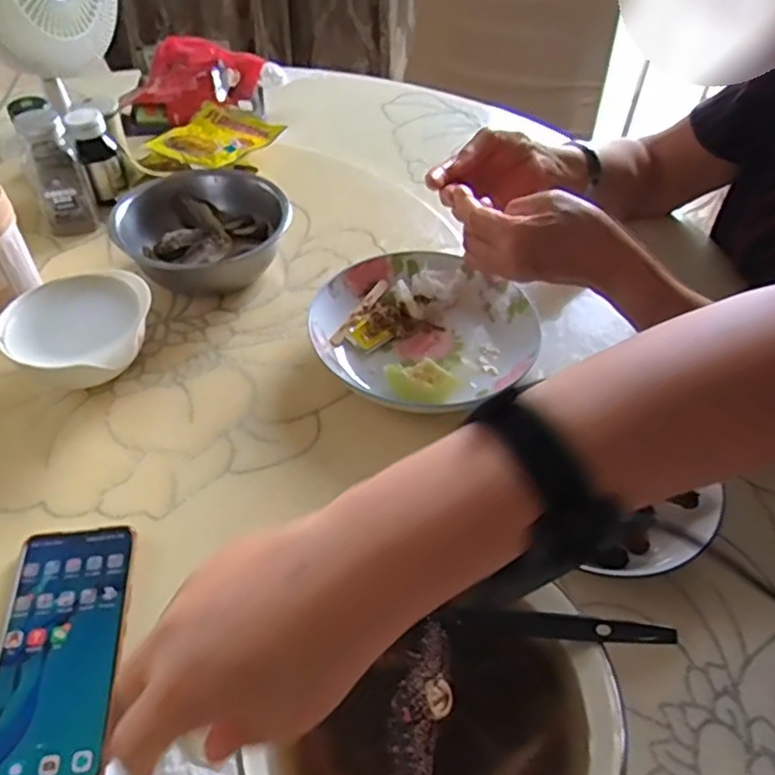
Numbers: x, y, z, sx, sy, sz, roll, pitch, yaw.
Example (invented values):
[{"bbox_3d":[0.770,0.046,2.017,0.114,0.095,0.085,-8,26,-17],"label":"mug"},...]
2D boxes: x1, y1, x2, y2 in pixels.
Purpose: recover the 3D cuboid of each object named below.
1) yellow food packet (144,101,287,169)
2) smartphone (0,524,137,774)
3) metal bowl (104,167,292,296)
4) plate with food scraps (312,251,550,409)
[{"bbox_3d":[-0.205,-0.306,0.788,0.110,0.015,0.144,24,51,19],"label":"yellow food packet"},{"bbox_3d":[-0.205,0.163,0.404,0.078,0.011,0.162,-4,48,-5],"label":"smartphone"},{"bbox_3d":[-0.184,-0.156,0.659,0.160,0.071,0.160,1,47,-1],"label":"metal bowl"},{"bbox_3d":[0.031,-0.049,0.578,0.186,0.036,0.175,1,47,-1],"label":"plate with food scraps"}]

